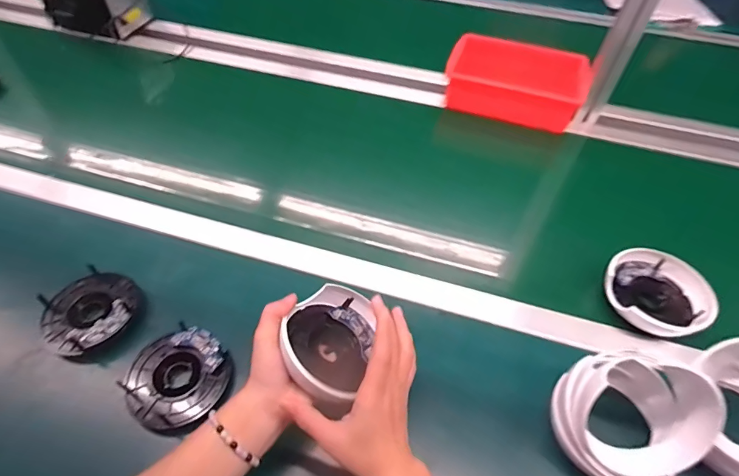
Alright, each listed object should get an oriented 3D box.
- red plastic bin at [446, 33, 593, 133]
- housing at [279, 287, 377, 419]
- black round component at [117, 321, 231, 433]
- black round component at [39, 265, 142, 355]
[{"bbox_3d":[0.275,-0.301,0.797,0.250,0.092,0.154,18,52,12],"label":"red plastic bin"},{"bbox_3d":[-0.043,0.108,0.442,0.090,0.055,0.106,35,73,-5],"label":"housing"},{"bbox_3d":[-0.198,0.143,0.434,0.102,0.022,0.095,36,57,24],"label":"black round component"},{"bbox_3d":[-0.322,0.079,0.480,0.109,0.027,0.101,2,50,-2],"label":"black round component"}]

